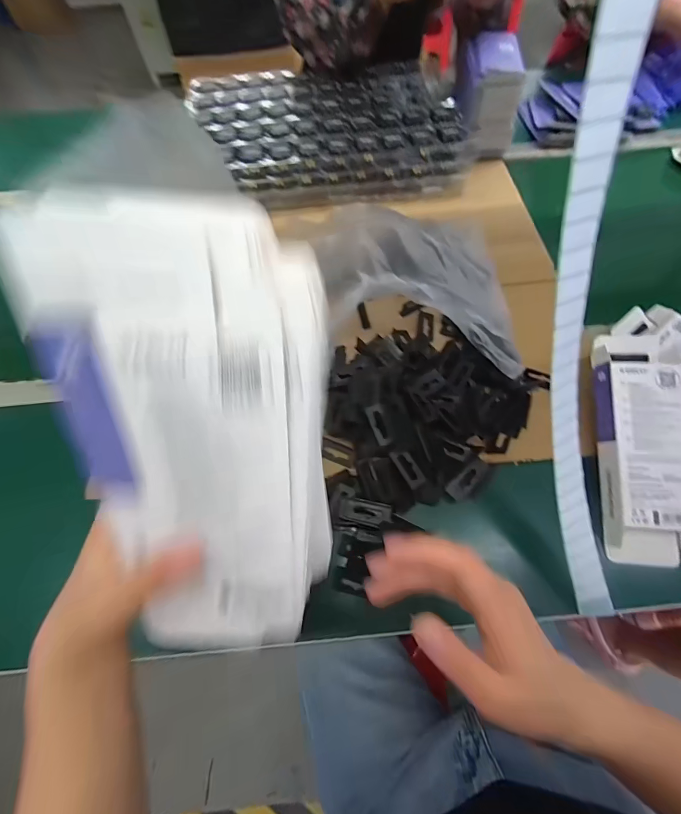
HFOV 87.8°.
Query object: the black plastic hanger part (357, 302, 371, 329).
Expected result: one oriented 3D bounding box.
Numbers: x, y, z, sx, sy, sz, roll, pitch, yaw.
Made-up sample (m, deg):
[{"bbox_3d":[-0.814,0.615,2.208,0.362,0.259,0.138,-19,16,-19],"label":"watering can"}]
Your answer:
[{"bbox_3d":[0.033,-0.130,0.505,0.011,0.004,0.049,-10,64,-3],"label":"black plastic hanger part"}]

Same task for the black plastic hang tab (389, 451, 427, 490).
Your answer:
[{"bbox_3d":[0.074,0.066,0.387,0.021,0.004,0.046,-33,88,-20],"label":"black plastic hang tab"}]

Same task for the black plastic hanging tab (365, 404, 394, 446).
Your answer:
[{"bbox_3d":[0.044,0.020,0.398,0.018,0.004,0.047,-17,78,-7],"label":"black plastic hanging tab"}]

